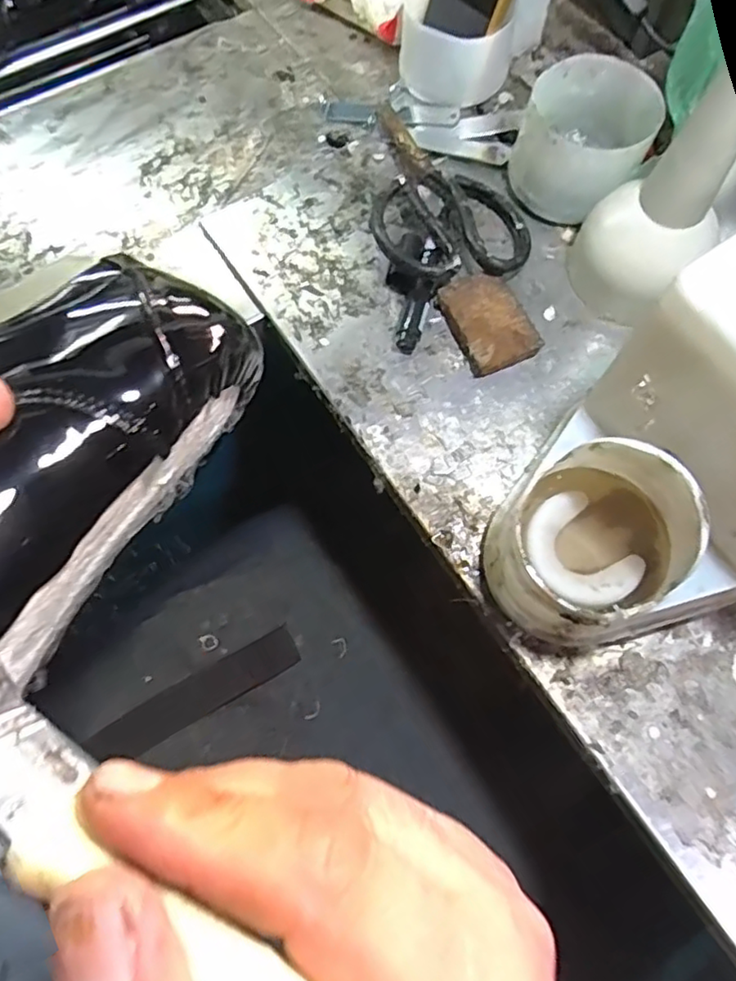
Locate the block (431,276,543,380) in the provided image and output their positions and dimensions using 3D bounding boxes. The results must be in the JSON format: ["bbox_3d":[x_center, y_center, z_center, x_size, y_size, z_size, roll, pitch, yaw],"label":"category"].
[{"bbox_3d":[0.081,-0.114,0.424,0.049,0.015,0.069,-25,71,-8],"label":"block"}]

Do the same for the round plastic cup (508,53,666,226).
[{"bbox_3d":[0.150,-0.243,0.441,0.085,0.066,0.095,23,72,9],"label":"round plastic cup"}]

